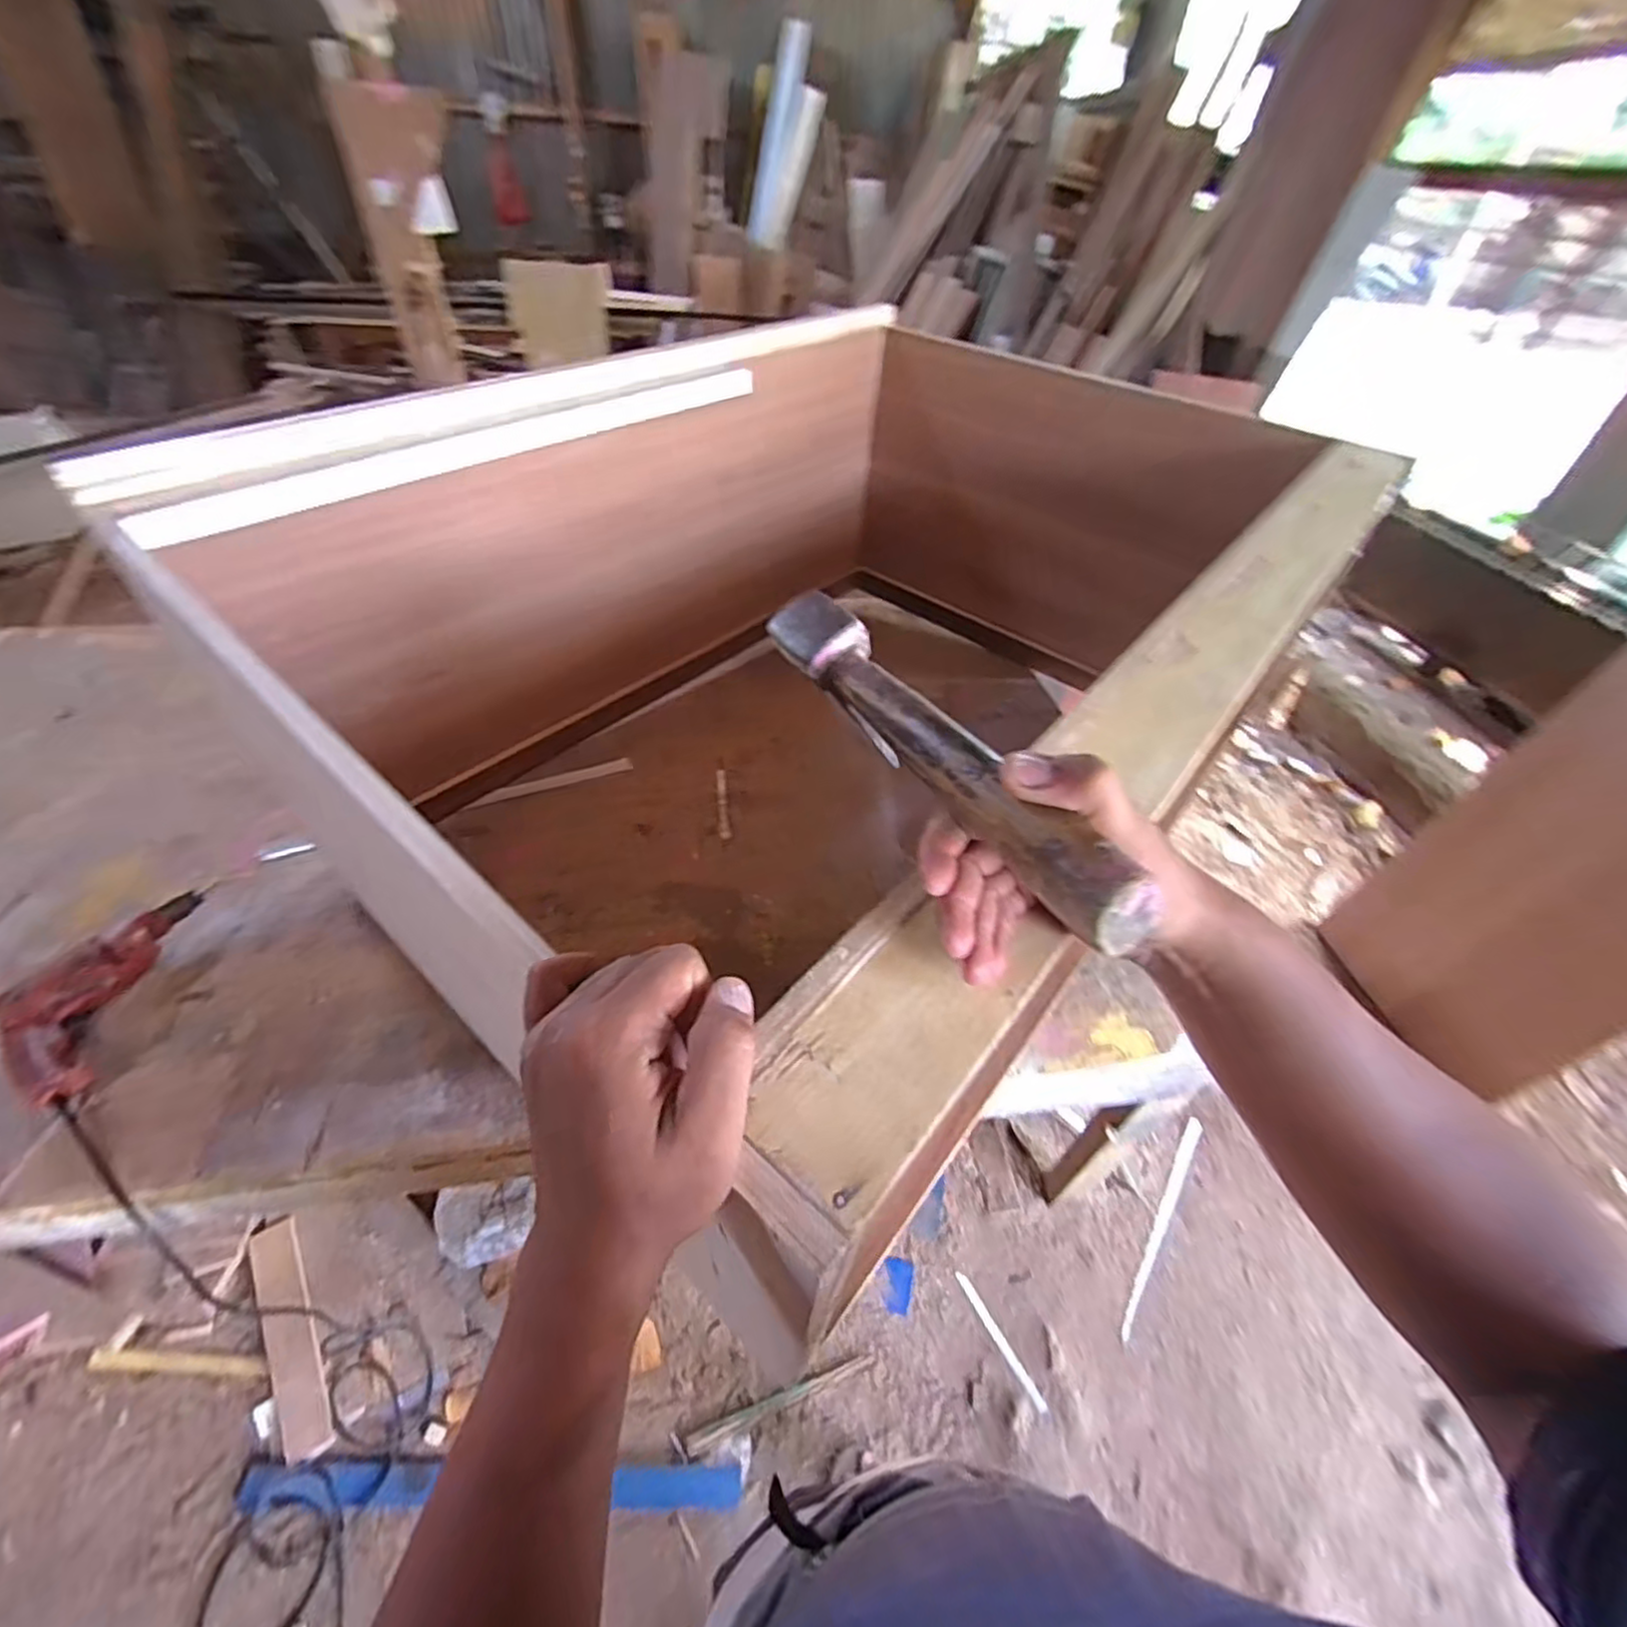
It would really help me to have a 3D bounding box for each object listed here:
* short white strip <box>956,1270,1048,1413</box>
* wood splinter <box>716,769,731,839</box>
[{"bbox_3d":[0.336,0.948,1.257,0.018,0.009,0.231,-21,49,-24],"label":"short white strip"},{"bbox_3d":[-0.148,-0.017,1.131,0.017,0.004,0.159,-7,47,-6],"label":"wood splinter"}]

